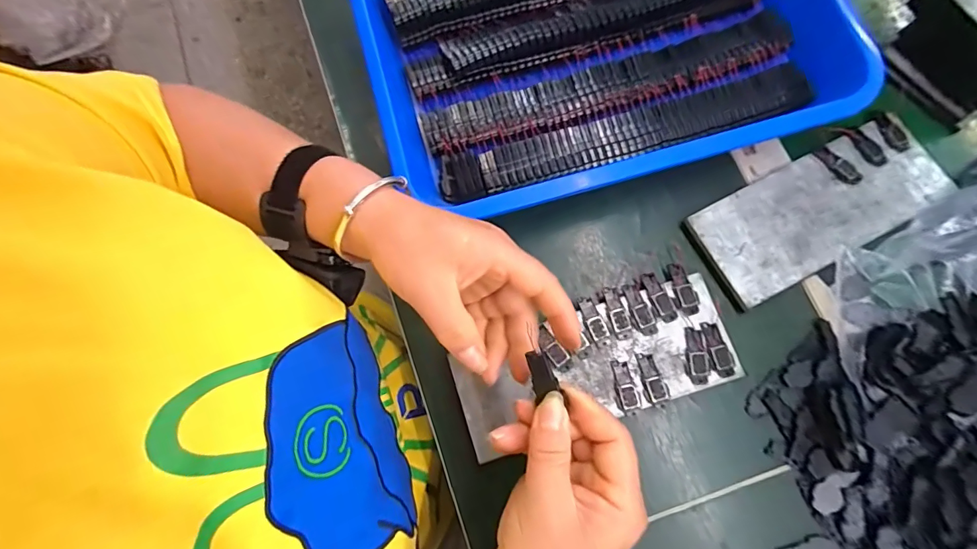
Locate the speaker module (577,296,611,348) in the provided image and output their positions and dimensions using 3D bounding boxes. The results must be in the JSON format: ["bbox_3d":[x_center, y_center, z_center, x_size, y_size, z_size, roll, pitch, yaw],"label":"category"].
[{"bbox_3d":[0.077,0.035,0.313,0.013,0.005,0.036,-21,77,-2],"label":"speaker module"}]

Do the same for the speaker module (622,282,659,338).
[{"bbox_3d":[0.111,0.025,0.314,0.014,0.004,0.039,-19,76,-1],"label":"speaker module"}]

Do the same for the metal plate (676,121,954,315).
[{"bbox_3d":[0.252,-0.051,0.327,0.193,0.004,0.079,-28,77,-3],"label":"metal plate"}]

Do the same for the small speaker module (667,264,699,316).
[{"bbox_3d":[0.144,0.010,0.318,0.016,0.005,0.039,-11,76,1],"label":"small speaker module"}]

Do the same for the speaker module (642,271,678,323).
[{"bbox_3d":[0.126,0.016,0.315,0.013,0.006,0.039,-18,76,-1],"label":"speaker module"}]

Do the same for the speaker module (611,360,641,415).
[{"bbox_3d":[0.097,0.080,0.303,0.014,0.005,0.037,-13,76,0],"label":"speaker module"}]

